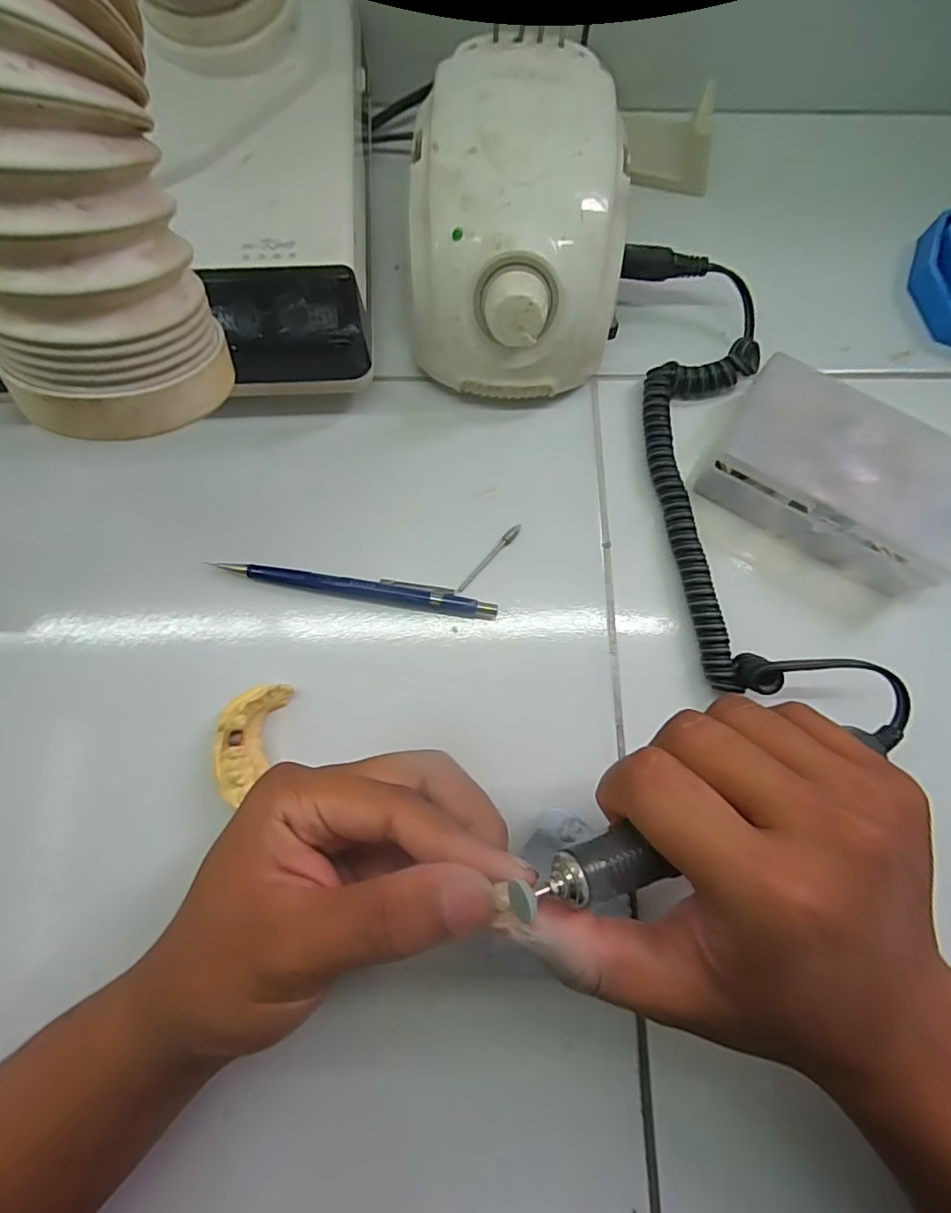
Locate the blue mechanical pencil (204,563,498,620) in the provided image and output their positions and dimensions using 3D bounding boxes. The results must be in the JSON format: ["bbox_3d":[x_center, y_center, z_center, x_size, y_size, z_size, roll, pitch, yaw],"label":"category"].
[{"bbox_3d":[-0.056,-0.009,0.265,0.133,0.011,0.013,9,76,1],"label":"blue mechanical pencil"}]

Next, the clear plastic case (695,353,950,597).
[{"bbox_3d":[0.178,-0.063,0.264,0.113,0.034,0.072,33,78,7],"label":"clear plastic case"}]

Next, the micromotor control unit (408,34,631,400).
[{"bbox_3d":[0.020,-0.180,0.267,0.097,0.082,0.136,3,77,3],"label":"micromotor control unit"}]

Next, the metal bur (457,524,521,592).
[{"bbox_3d":[0.007,-0.025,0.273,0.005,0.004,0.045,43,79,9],"label":"metal bur"}]

